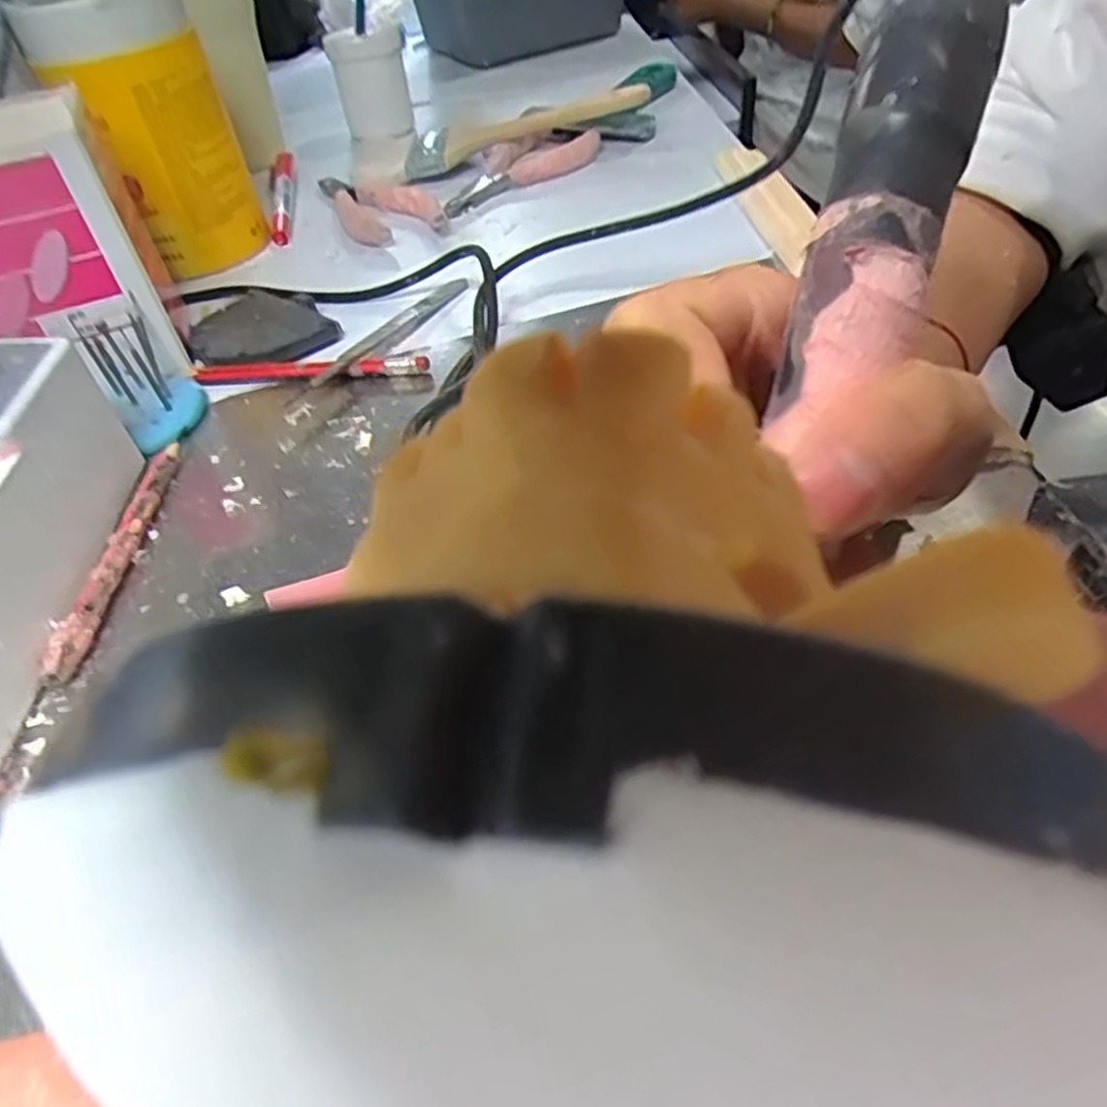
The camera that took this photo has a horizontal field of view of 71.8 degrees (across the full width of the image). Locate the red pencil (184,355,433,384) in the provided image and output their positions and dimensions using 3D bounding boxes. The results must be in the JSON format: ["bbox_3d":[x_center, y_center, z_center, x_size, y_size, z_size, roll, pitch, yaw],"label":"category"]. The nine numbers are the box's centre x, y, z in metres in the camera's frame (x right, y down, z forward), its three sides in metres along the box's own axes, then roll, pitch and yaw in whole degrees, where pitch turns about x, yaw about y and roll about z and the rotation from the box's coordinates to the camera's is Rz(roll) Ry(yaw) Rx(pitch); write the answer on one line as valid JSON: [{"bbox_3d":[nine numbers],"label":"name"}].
[{"bbox_3d":[-0.111,-0.084,0.346,0.110,0.007,0.009,-2,45,6],"label":"red pencil"}]

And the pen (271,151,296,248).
[{"bbox_3d":[-0.180,-0.238,0.507,0.016,0.016,0.142,-12,46,-7],"label":"pen"}]

